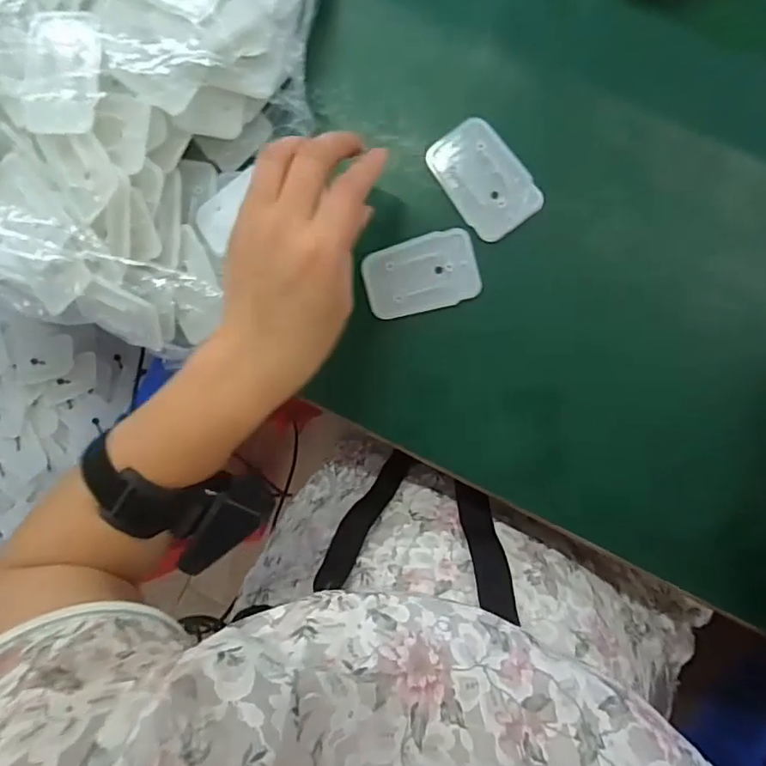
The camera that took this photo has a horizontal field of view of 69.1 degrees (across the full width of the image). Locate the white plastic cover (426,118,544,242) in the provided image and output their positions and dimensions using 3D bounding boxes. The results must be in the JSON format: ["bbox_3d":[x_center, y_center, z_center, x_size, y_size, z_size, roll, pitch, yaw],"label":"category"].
[{"bbox_3d":[0.062,-0.126,0.344,0.044,0.008,0.071,-35,88,6],"label":"white plastic cover"}]

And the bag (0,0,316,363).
[{"bbox_3d":[-0.210,-0.187,0.336,0.317,0.066,0.283,16,94,6],"label":"bag"}]

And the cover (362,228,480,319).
[{"bbox_3d":[0.024,-0.068,0.351,0.070,0.004,0.046,-13,91,7],"label":"cover"}]

